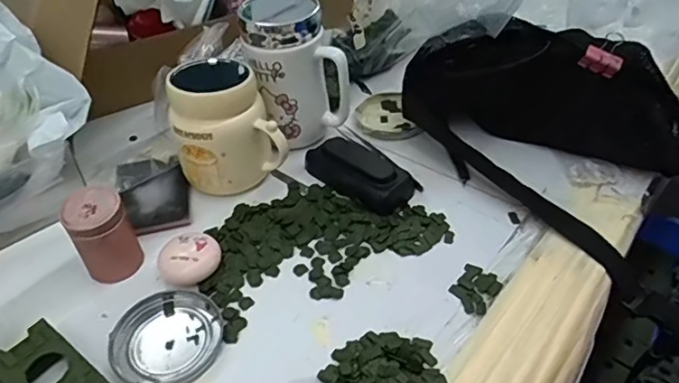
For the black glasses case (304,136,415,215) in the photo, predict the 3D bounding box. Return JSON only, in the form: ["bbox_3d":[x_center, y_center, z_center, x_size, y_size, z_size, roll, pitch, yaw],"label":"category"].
[{"bbox_3d":[0.014,-0.020,0.509,0.107,0.024,0.049,25,49,28],"label":"black glasses case"}]

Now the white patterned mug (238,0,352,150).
[{"bbox_3d":[-0.042,-0.115,0.533,0.096,0.133,0.074,-9,42,-5],"label":"white patterned mug"}]

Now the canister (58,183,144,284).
[{"bbox_3d":[-0.191,0.030,0.436,0.044,0.064,0.048,-2,42,2],"label":"canister"}]

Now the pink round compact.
[{"bbox_3d":[-0.121,0.054,0.441,0.046,0.020,0.047,-2,42,2],"label":"pink round compact"}]

